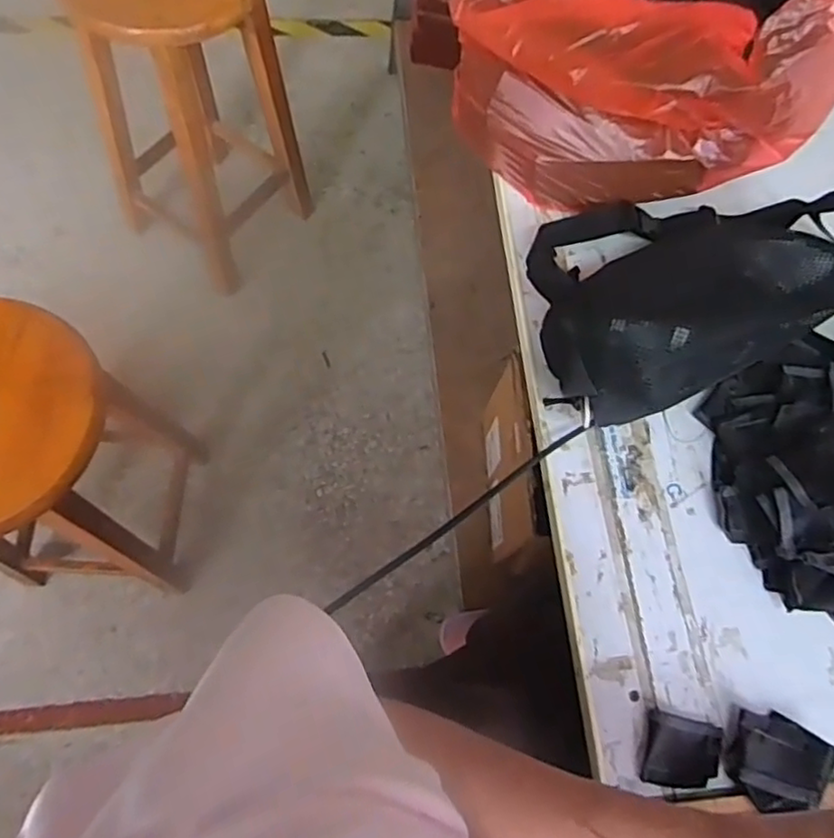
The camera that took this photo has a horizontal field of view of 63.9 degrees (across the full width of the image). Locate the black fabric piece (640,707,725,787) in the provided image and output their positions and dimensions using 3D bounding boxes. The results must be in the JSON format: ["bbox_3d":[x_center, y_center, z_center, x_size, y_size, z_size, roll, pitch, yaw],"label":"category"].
[{"bbox_3d":[0.190,0.238,0.477,0.052,0.013,0.046,15,69,0],"label":"black fabric piece"}]

